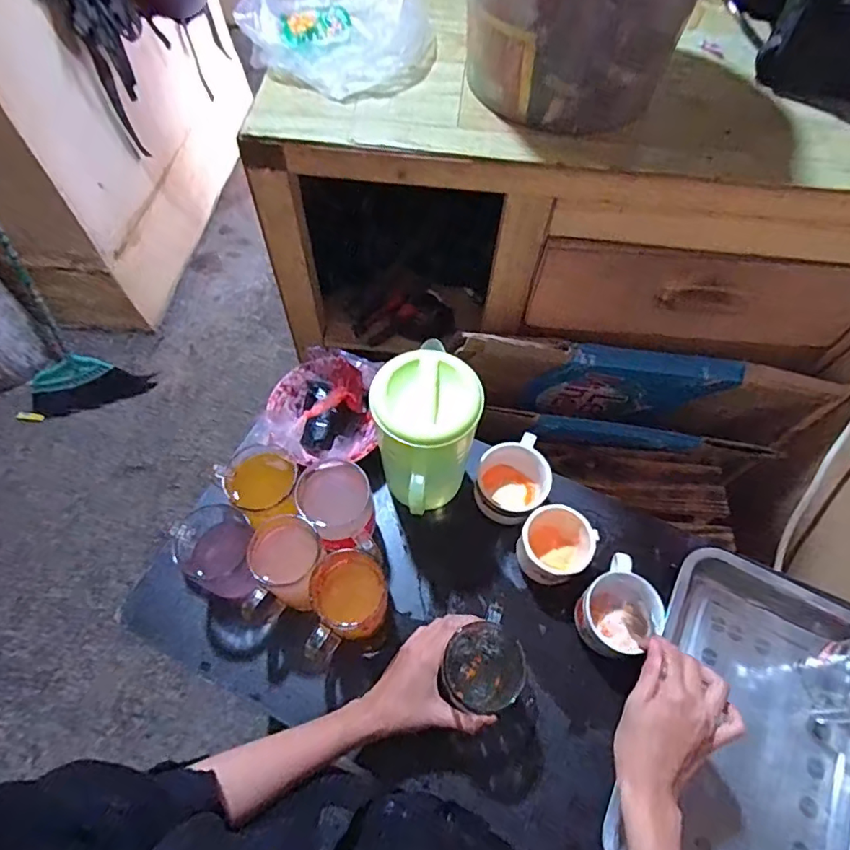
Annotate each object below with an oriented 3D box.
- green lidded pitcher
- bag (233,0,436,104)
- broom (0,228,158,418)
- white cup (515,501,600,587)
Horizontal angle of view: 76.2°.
[{"bbox_3d":[0.002,0.017,0.600,0.110,0.175,0.115,-32,66,-15],"label":"green lidded pitcher"},{"bbox_3d":[-0.094,-0.508,0.644,0.199,0.071,0.298,0,62,1],"label":"bag"},{"bbox_3d":[-0.995,-0.437,1.313,0.299,0.885,0.143,-13,38,-6],"label":"broom"},{"bbox_3d":[0.148,0.136,0.618,0.077,0.062,0.074,0,62,1],"label":"white cup"}]

